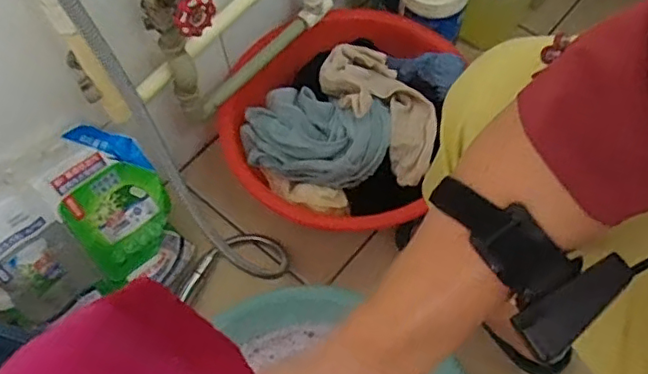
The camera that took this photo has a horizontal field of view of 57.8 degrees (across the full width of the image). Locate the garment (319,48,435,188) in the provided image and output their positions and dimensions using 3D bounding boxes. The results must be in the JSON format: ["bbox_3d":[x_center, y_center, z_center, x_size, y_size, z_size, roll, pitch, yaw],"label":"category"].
[{"bbox_3d":[0.083,-0.114,0.800,0.113,0.088,0.197,-41,67,-18],"label":"garment"}]

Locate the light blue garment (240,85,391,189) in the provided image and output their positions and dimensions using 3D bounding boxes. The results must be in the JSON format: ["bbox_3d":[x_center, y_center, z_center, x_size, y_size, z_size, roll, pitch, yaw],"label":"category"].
[{"bbox_3d":[-0.015,-0.071,0.795,0.196,0.074,0.122,11,62,9],"label":"light blue garment"}]

